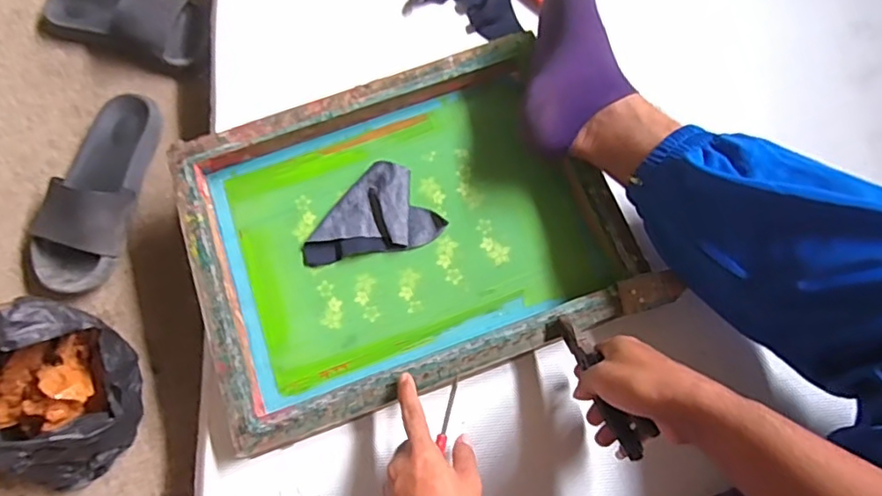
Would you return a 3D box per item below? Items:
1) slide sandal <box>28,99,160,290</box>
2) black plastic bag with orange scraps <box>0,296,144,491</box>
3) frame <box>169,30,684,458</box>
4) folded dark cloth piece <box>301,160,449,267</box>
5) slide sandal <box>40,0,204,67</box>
[{"bbox_3d":[-0.455,-0.078,0.771,0.110,0.063,0.276,10,73,6],"label":"slide sandal"},{"bbox_3d":[-0.412,0.154,0.617,0.166,0.166,0.162,-39,75,-9],"label":"black plastic bag with orange scraps"},{"bbox_3d":[-0.044,-0.026,0.655,0.452,0.057,0.355,-19,75,-4],"label":"frame"},{"bbox_3d":[-0.085,-0.024,0.668,0.148,0.023,0.106,-37,74,-8],"label":"folded dark cloth piece"},{"bbox_3d":[-0.456,-0.340,0.853,0.280,0.075,0.115,19,75,9],"label":"slide sandal"}]

